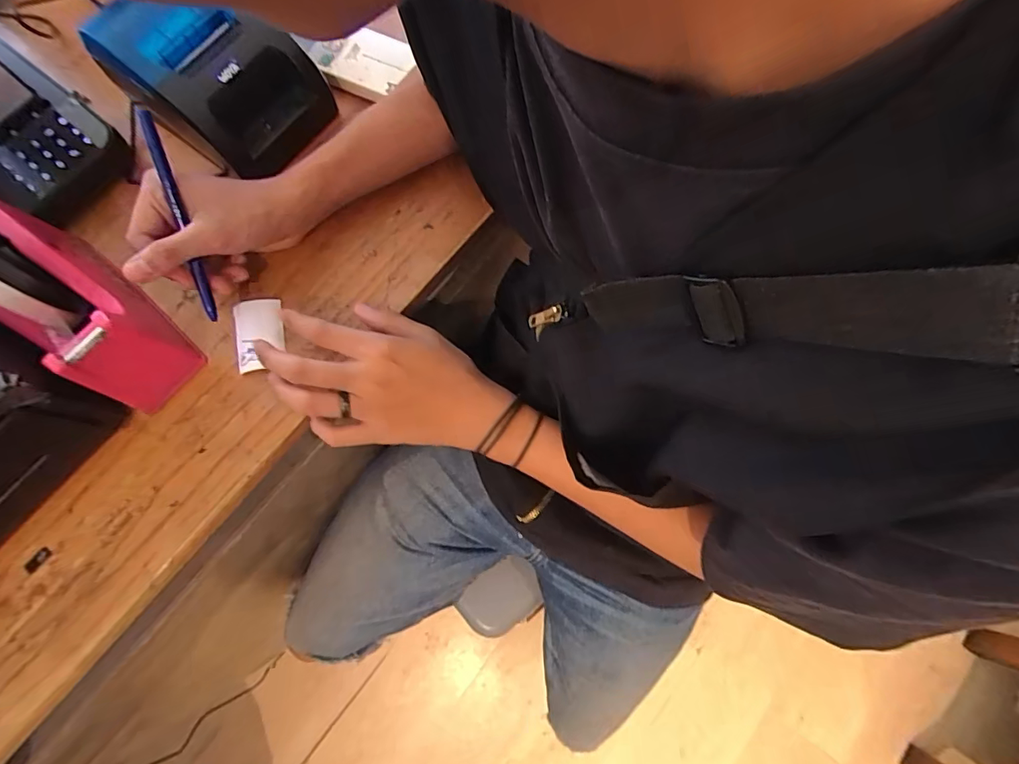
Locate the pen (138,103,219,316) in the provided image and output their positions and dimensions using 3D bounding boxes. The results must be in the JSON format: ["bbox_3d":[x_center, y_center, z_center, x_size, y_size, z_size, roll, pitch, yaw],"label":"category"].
[{"bbox_3d":[-0.222,-0.109,0.325,0.007,0.010,0.135,-9,105,-1],"label":"pen"}]

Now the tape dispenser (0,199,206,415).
[{"bbox_3d":[-0.301,-0.054,0.324,0.144,0.109,0.055,41,79,9],"label":"tape dispenser"}]

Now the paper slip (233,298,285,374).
[{"bbox_3d":[-0.196,-0.037,0.375,0.034,0.004,0.059,-10,74,-7],"label":"paper slip"}]

